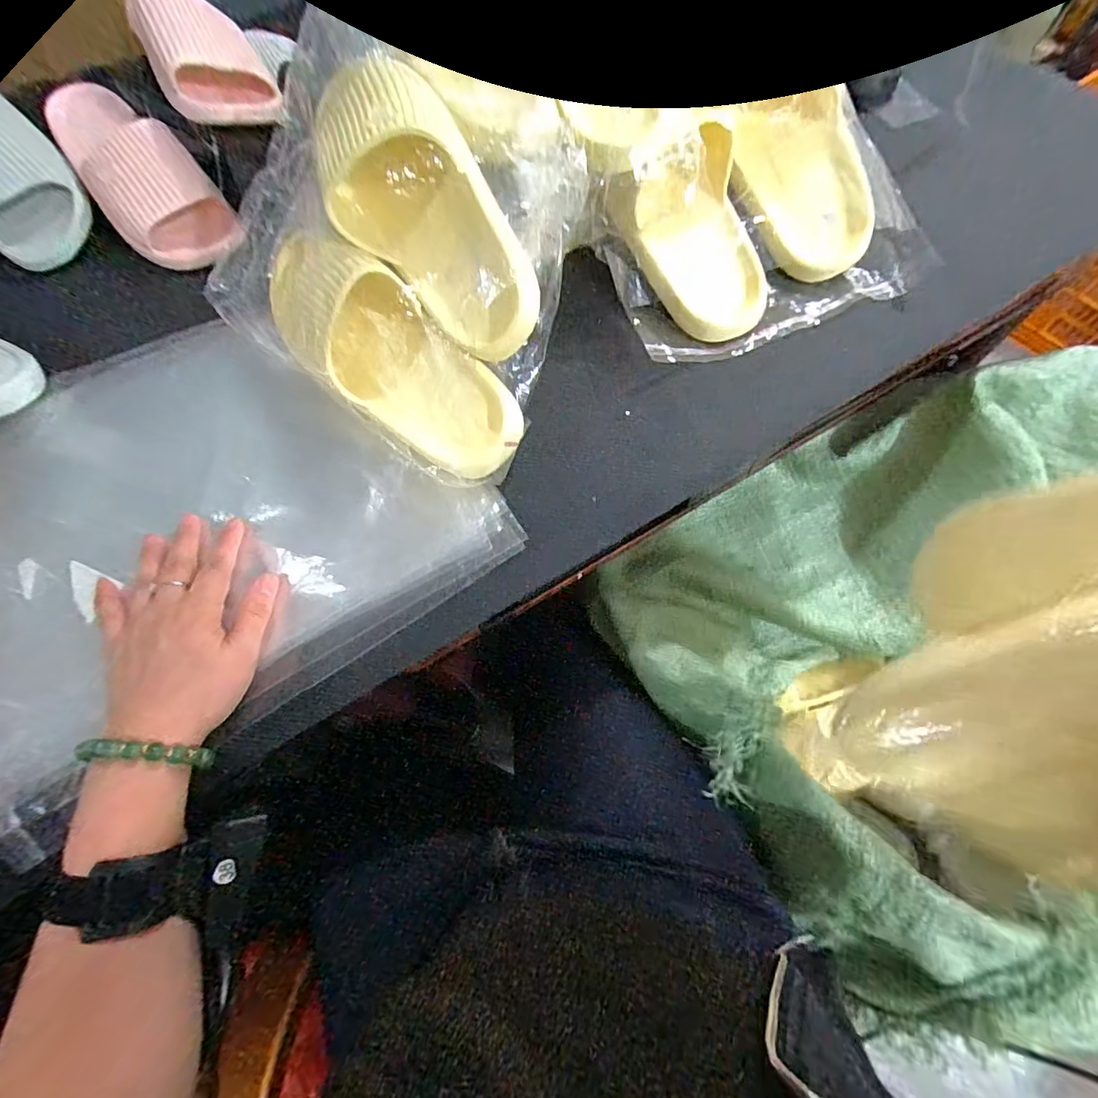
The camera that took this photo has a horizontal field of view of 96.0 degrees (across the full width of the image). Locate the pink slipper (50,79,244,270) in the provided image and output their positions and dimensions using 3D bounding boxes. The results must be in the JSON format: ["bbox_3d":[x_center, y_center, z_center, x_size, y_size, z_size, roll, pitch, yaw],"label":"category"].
[{"bbox_3d":[-0.429,-0.387,0.517,0.106,0.084,0.215,-42,71,-14],"label":"pink slipper"}]

